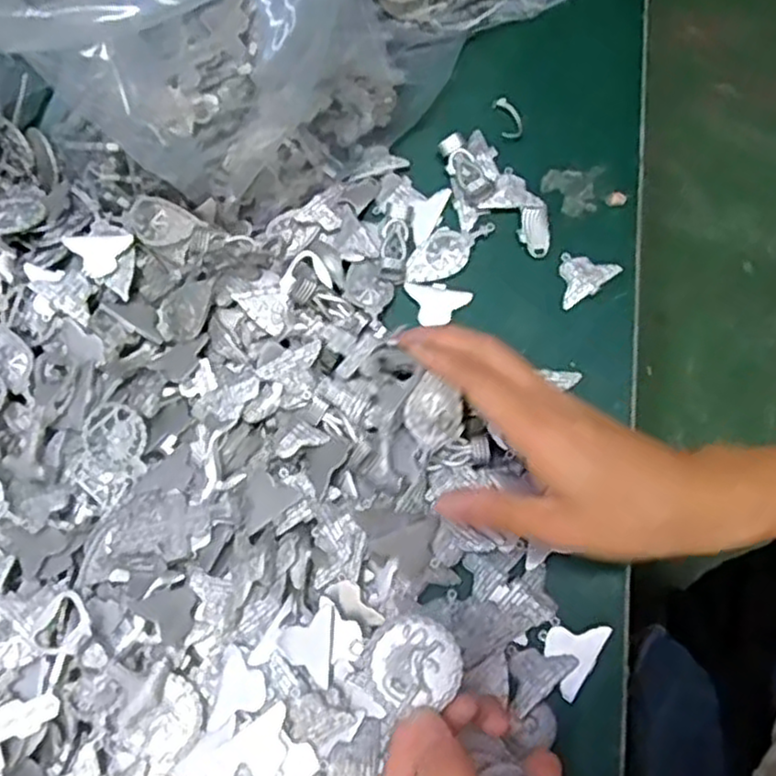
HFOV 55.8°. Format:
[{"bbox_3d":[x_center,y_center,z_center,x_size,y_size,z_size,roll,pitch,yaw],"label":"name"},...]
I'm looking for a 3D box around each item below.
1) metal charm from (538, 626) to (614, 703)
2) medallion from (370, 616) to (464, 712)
[{"bbox_3d":[0.081,0.119,0.334,0.026,0.004,0.036,29,87,20],"label":"metal charm"},{"bbox_3d":[0.011,0.105,0.282,0.034,0.004,0.031,0,72,1],"label":"medallion"}]

